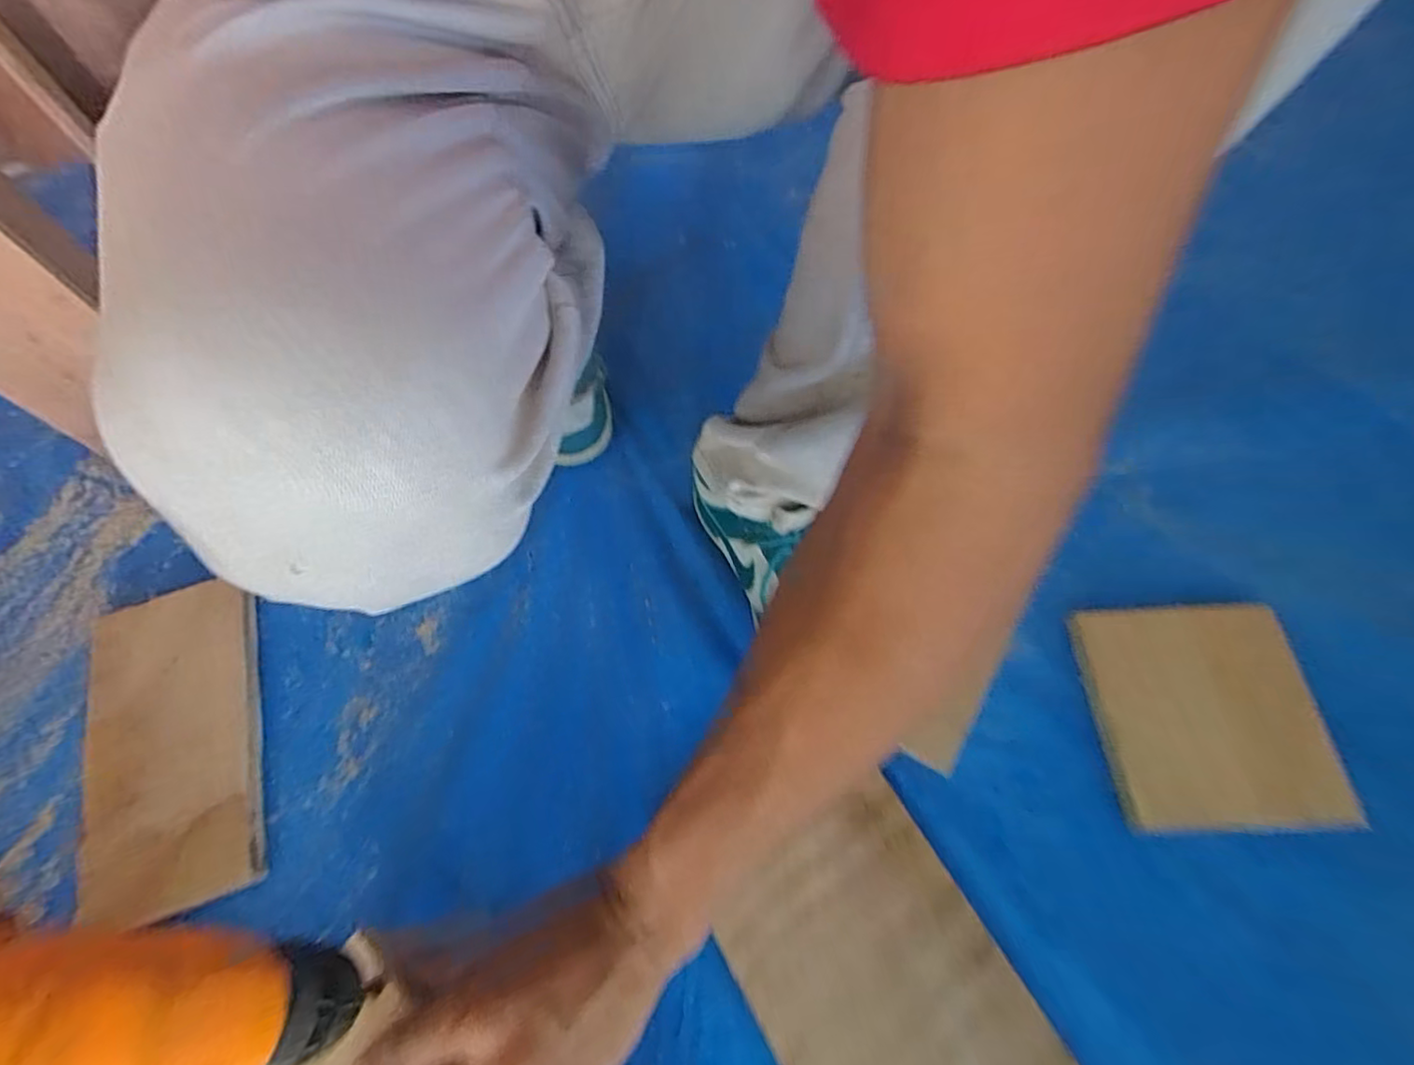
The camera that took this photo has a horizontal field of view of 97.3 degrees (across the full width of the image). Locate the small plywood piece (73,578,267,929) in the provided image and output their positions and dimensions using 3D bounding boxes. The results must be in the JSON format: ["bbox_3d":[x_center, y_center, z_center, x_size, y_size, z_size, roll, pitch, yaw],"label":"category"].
[{"bbox_3d":[-0.432,0.166,0.497,0.135,0.021,0.255,-18,64,-7],"label":"small plywood piece"}]

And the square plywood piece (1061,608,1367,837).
[{"bbox_3d":[0.381,0.135,0.477,0.153,0.019,0.165,-6,61,6],"label":"square plywood piece"}]

